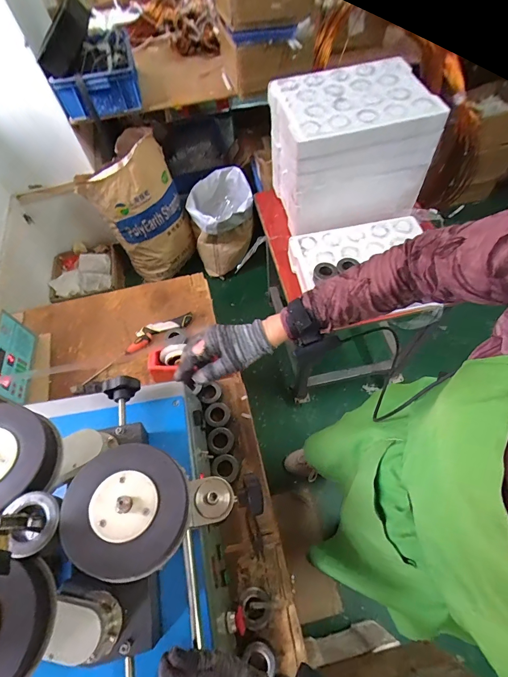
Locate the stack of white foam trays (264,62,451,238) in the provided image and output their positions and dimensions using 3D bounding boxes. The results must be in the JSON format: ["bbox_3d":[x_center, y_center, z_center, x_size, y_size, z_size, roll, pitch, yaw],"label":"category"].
[{"bbox_3d":[0.278,-0.534,0.990,0.397,0.339,0.267,-15,60,-5],"label":"stack of white foam trays"}]

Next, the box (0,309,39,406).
[{"bbox_3d":[-0.647,0.057,0.869,0.095,0.128,0.227,-13,59,-4],"label":"box"}]

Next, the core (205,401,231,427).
[{"bbox_3d":[-0.087,0.185,0.831,0.058,0.033,0.067,5,60,7],"label":"core"}]

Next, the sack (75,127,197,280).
[{"bbox_3d":[-0.500,-0.592,1.654,0.238,0.608,0.361,25,64,18],"label":"sack"}]

